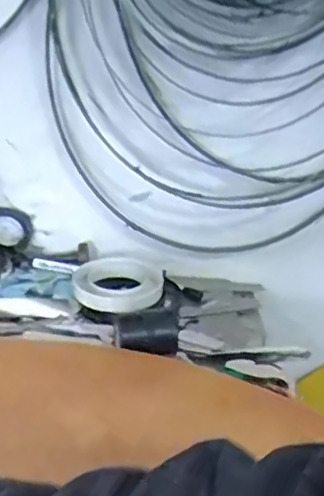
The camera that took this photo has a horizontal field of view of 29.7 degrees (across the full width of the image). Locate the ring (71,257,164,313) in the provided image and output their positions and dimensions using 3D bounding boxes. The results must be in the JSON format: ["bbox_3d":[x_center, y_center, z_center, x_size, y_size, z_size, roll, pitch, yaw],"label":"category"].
[{"bbox_3d":[-0.071,0.055,0.990,0.142,0.035,0.138,4,22,-5],"label":"ring"}]

